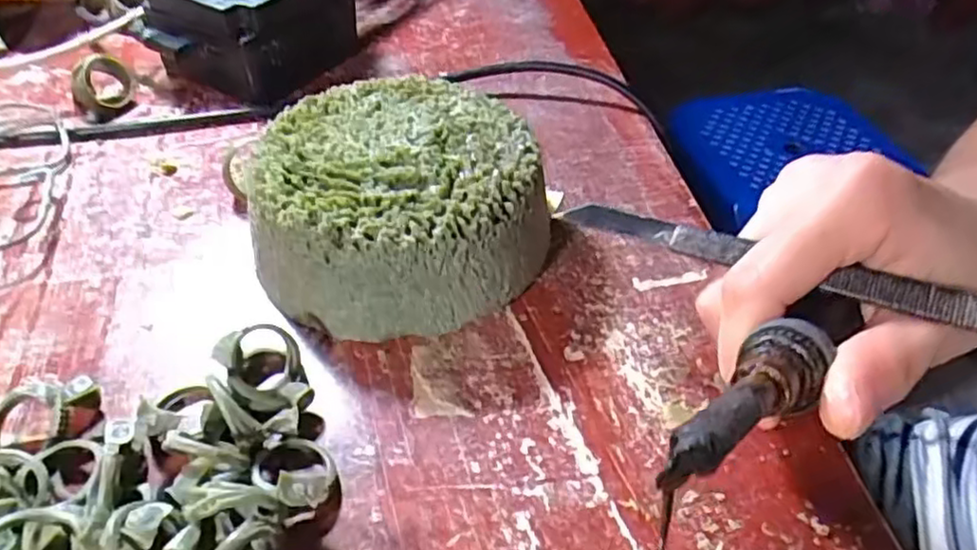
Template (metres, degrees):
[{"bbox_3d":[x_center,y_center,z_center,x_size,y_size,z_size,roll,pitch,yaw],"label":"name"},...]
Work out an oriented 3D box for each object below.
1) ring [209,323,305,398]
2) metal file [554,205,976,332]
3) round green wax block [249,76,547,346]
[{"bbox_3d":[-0.070,0.027,0.212,0.023,0.020,0.020,-17,47,-17],"label":"ring"},{"bbox_3d":[0.094,0.000,0.186,0.163,0.007,0.008,17,46,29],"label":"metal file"},{"bbox_3d":[-0.032,-0.027,0.251,0.097,0.047,0.094,1,44,-1],"label":"round green wax block"}]

